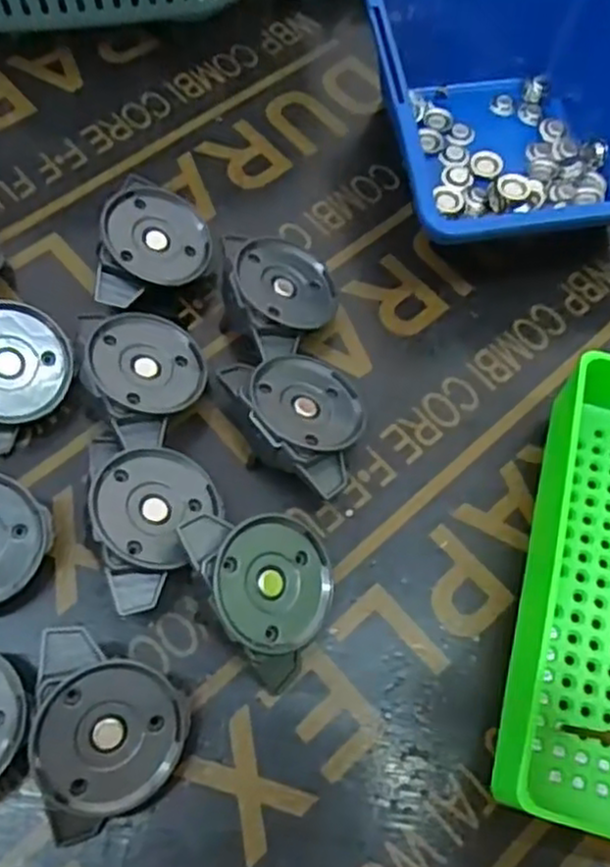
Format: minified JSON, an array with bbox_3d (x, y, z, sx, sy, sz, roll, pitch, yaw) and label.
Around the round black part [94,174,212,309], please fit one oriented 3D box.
[{"bbox_3d":[-0.060,-0.071,0.287,0.041,0.012,0.052,15,77,-26],"label":"round black part"}]

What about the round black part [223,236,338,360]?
[{"bbox_3d":[-0.009,-0.052,0.283,0.041,0.013,0.049,-10,72,-31],"label":"round black part"}]

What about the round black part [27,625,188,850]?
[{"bbox_3d":[-0.058,0.089,0.214,0.043,0.012,0.058,9,80,-22],"label":"round black part"}]

